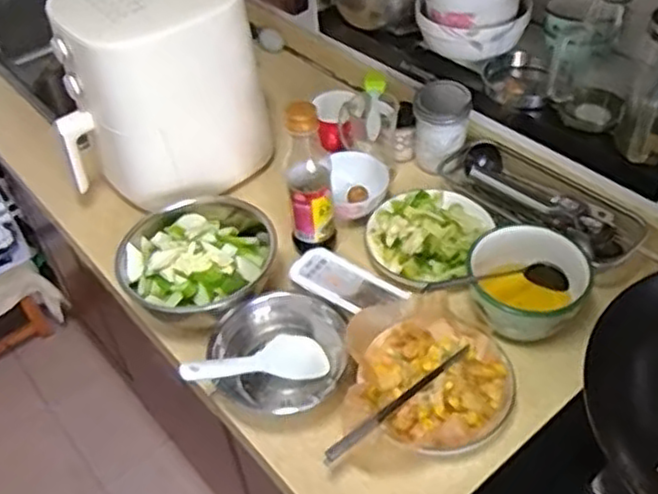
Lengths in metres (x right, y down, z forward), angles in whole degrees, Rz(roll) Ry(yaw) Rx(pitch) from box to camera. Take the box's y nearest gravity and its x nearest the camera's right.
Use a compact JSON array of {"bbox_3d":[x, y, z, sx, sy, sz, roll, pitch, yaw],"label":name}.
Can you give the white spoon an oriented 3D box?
[{"bbox_3d":[-0.088,0.136,0.827,0.176,0.016,0.062,-4,41,-30],"label":"white spoon"}]

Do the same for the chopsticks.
[{"bbox_3d":[0.081,0.171,0.792,0.219,0.014,0.017,-34,52,-25],"label":"chopsticks"}]

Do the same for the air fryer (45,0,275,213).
[{"bbox_3d":[-0.247,-0.235,1.032,0.278,0.275,0.217,-5,46,0],"label":"air fryer"}]

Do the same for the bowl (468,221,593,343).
[{"bbox_3d":[0.242,0.048,0.866,0.134,0.093,0.121,32,56,31],"label":"bowl"}]

